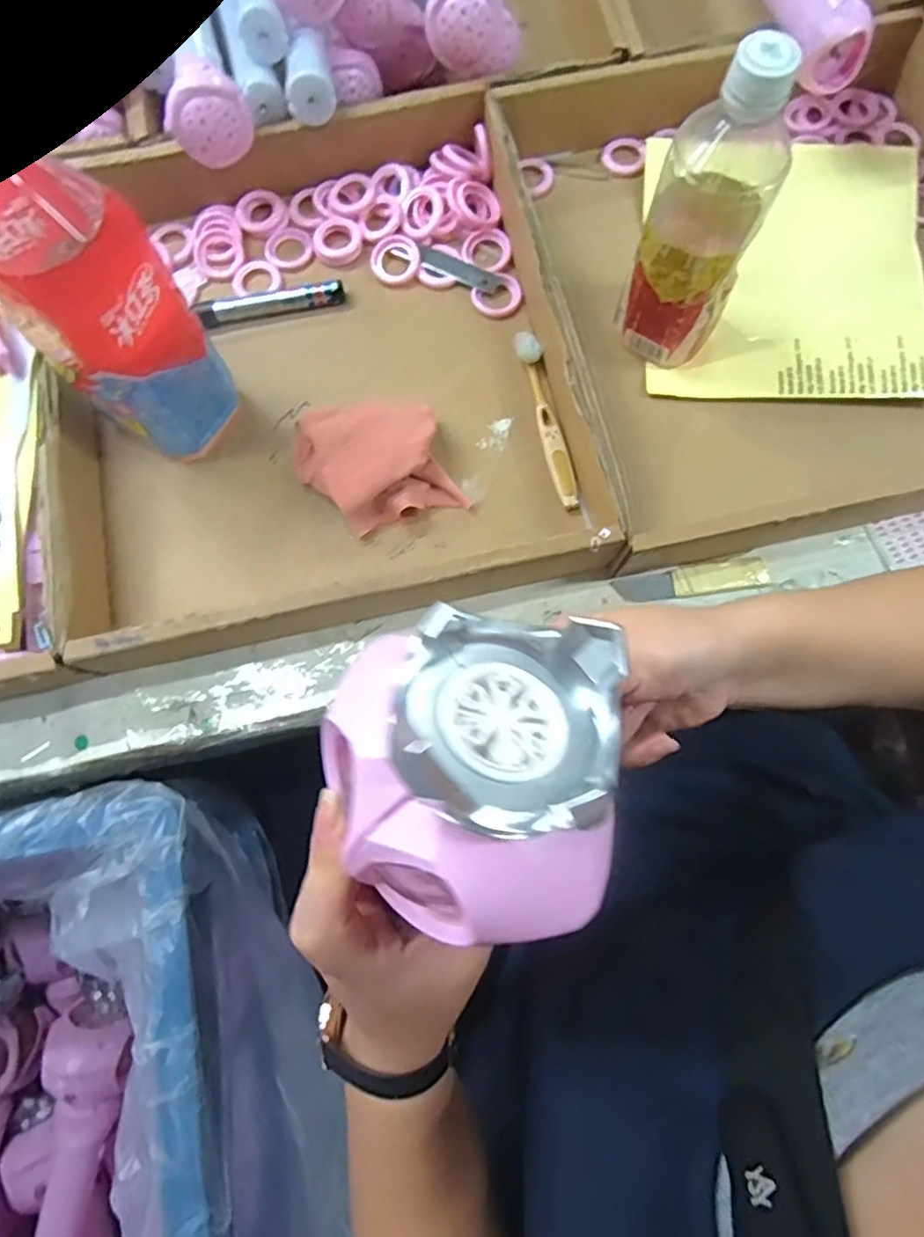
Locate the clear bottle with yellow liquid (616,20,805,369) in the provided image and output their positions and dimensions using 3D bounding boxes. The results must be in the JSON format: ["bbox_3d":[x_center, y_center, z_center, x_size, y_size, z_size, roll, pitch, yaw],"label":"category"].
[{"bbox_3d":[0.148,-0.242,0.380,0.064,0.183,0.072,25,79,7],"label":"clear bottle with yellow liquid"}]

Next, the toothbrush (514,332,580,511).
[{"bbox_3d":[0.060,-0.143,0.445,0.017,0.009,0.138,-12,77,-2],"label":"toothbrush"}]

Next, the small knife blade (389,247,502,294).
[{"bbox_3d":[-0.012,-0.268,0.475,0.084,0.005,0.017,22,83,0],"label":"small knife blade"}]

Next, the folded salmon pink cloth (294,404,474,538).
[{"bbox_3d":[-0.060,-0.108,0.433,0.099,0.028,0.086,-17,77,-3],"label":"folded salmon pink cloth"}]

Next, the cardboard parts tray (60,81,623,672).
[{"bbox_3d":[-0.104,-0.177,0.434,0.347,0.053,0.366,-12,77,-2],"label":"cardboard parts tray"}]

